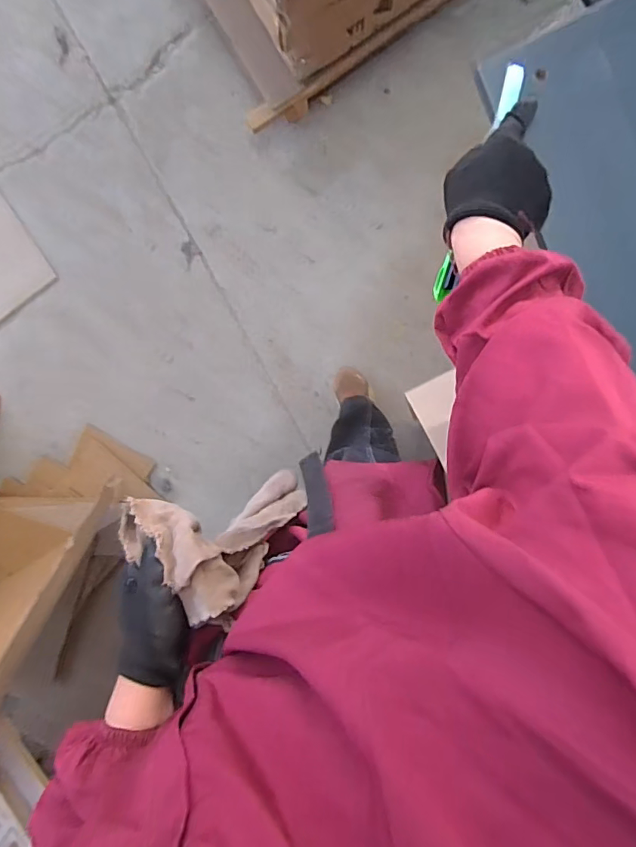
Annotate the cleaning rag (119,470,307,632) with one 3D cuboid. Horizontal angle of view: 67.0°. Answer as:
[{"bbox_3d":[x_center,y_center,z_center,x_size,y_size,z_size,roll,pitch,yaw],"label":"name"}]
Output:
[{"bbox_3d":[-0.087,0.099,0.530,0.127,0.300,0.056,37,104,6],"label":"cleaning rag"}]

